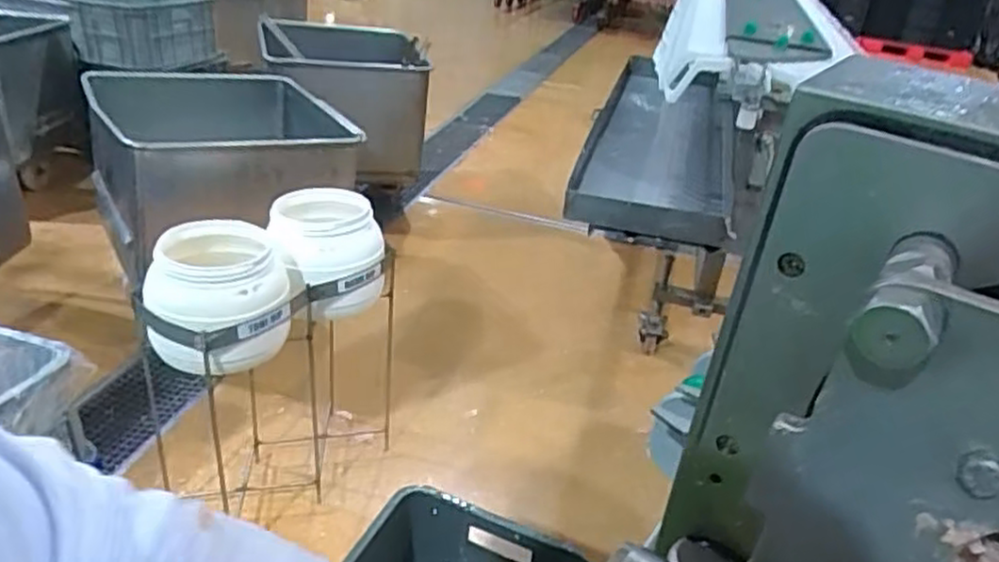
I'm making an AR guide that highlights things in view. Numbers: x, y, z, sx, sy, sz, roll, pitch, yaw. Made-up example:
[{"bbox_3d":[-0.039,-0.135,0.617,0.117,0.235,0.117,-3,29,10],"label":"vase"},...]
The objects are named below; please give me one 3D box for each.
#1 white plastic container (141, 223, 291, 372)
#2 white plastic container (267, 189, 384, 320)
[{"bbox_3d":[-0.547,0.030,1.426,0.269,0.195,0.258,-3,30,-17],"label":"white plastic container"},{"bbox_3d":[-0.395,-0.067,1.627,0.228,0.200,0.245,5,29,-3],"label":"white plastic container"}]

